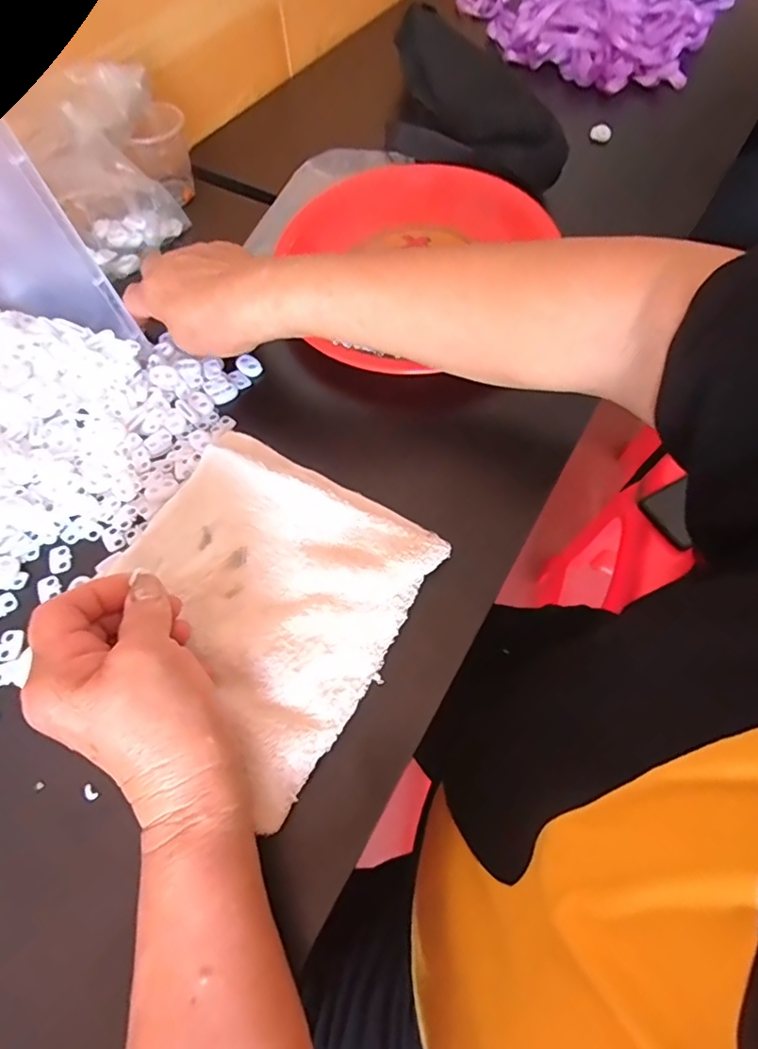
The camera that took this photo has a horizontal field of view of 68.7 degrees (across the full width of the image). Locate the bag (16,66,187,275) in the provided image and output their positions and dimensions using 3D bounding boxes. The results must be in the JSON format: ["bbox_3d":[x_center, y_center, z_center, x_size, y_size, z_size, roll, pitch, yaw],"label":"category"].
[{"bbox_3d":[-0.228,-0.302,0.477,0.102,0.102,0.130,-26,63,-12],"label":"bag"}]

